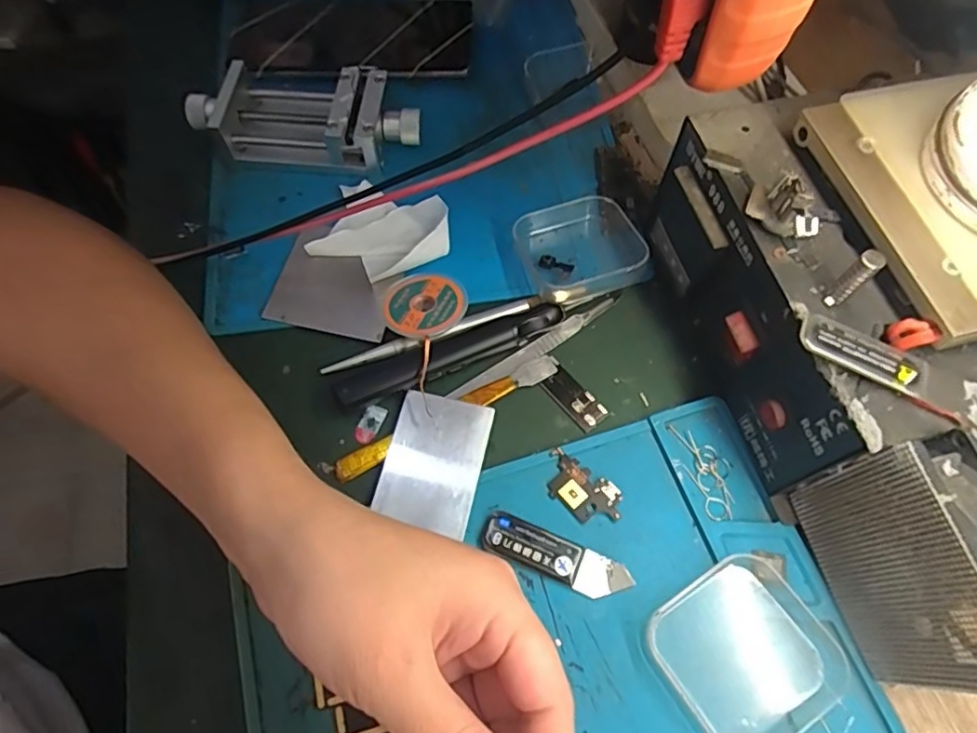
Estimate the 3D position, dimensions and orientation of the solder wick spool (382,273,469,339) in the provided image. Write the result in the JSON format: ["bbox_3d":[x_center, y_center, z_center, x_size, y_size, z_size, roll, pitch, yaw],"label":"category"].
[{"bbox_3d":[-0.035,-0.032,0.310,0.042,0.011,0.041,0,64,-1],"label":"solder wick spool"}]

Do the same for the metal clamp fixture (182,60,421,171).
[{"bbox_3d":[-0.109,-0.149,0.352,0.134,0.034,0.051,8,64,3],"label":"metal clamp fixture"}]

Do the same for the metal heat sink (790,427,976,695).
[{"bbox_3d":[0.160,0.076,0.222,0.028,0.085,0.079,-15,65,-8],"label":"metal heat sink"}]

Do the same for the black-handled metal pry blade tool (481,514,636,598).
[{"bbox_3d":[0.030,0.085,0.262,0.066,0.004,0.019,21,65,9],"label":"black-handled metal pry blade tool"}]

